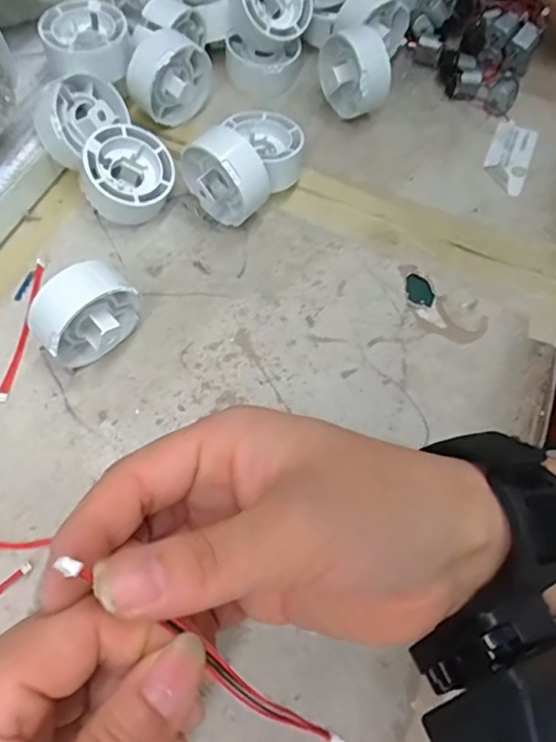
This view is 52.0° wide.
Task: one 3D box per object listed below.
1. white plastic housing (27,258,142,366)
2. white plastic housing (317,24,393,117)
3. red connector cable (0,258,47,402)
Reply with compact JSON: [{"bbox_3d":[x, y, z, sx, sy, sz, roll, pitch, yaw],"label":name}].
[{"bbox_3d":[-0.099,-0.027,0.300,0.054,0.051,0.031,-39,72,-20],"label":"white plastic housing"},{"bbox_3d":[0.051,-0.207,0.393,0.032,0.054,0.058,-15,65,-11],"label":"white plastic housing"},{"bbox_3d":[-0.143,-0.025,0.321,0.007,0.004,0.091,5,63,-1],"label":"red connector cable"}]

